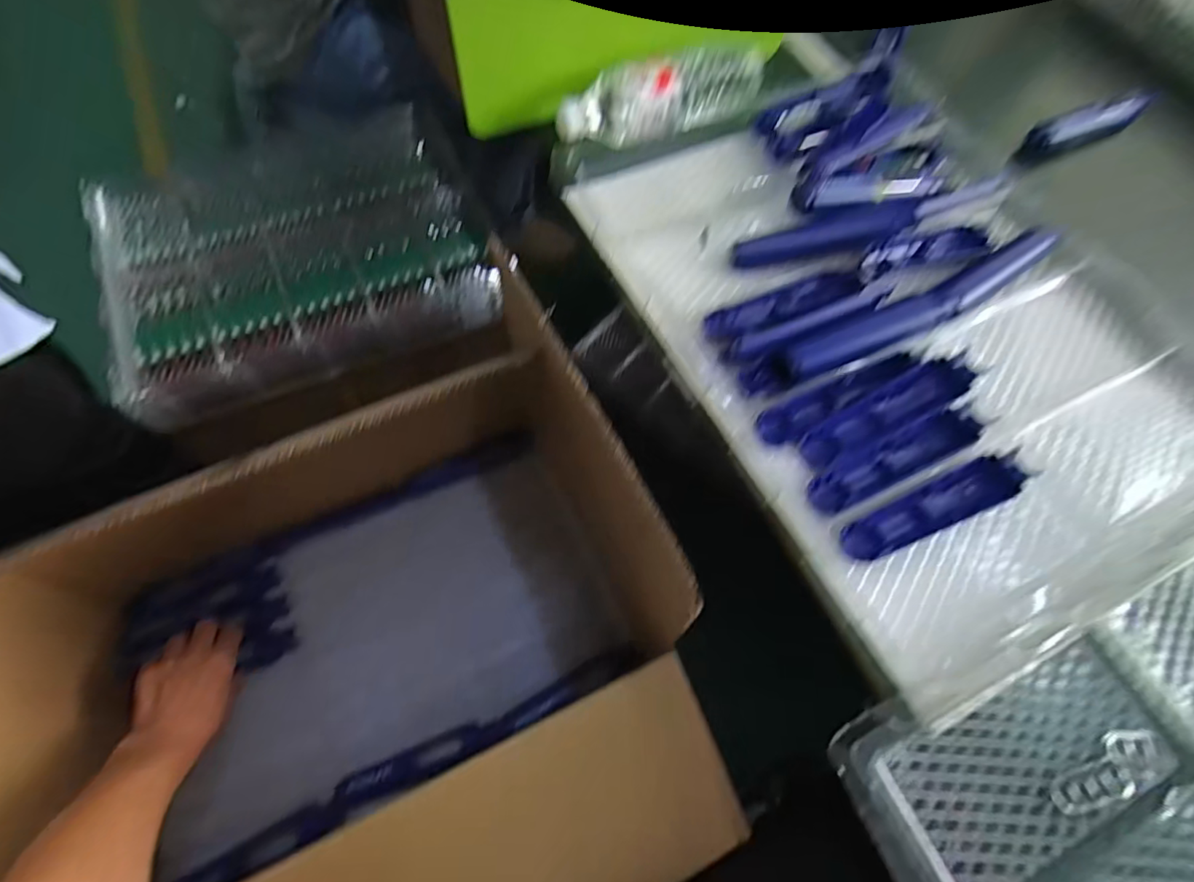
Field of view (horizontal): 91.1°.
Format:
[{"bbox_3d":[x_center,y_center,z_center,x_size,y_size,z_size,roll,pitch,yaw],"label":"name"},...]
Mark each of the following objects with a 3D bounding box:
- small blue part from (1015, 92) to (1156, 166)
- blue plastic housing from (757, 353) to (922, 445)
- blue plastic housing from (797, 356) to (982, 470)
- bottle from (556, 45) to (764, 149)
[{"bbox_3d":[0.584,-0.375,0.696,0.191,0.041,0.032,-23,68,-13],"label":"small blue part"},{"bbox_3d":[0.200,-0.035,0.479,0.145,0.015,0.029,-21,68,-12],"label":"blue plastic housing"},{"bbox_3d":[0.238,-0.025,0.475,0.162,0.014,0.038,-27,69,-14],"label":"blue plastic housing"},{"bbox_3d":[0.070,-0.374,0.626,0.237,0.056,0.084,-17,67,-10],"label":"bottle"}]

